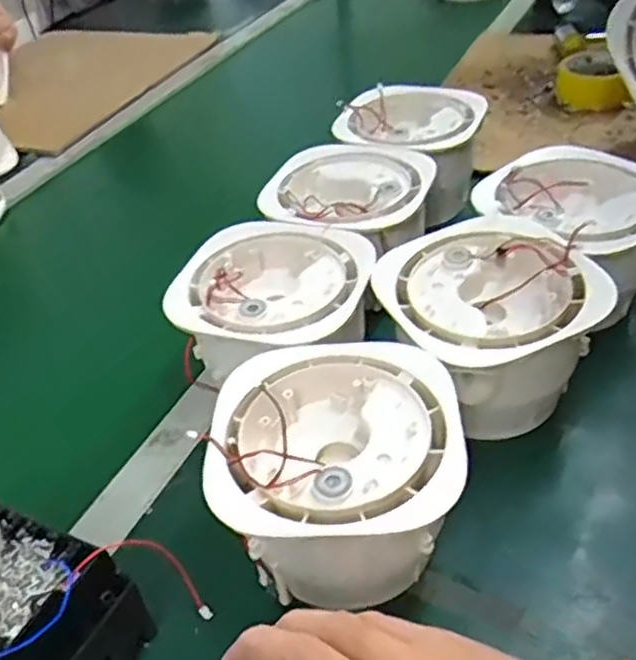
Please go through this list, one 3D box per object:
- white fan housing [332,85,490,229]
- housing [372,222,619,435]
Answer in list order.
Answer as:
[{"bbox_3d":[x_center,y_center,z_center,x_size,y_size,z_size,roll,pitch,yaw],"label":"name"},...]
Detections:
[{"bbox_3d":[0.101,-0.185,0.702,0.135,0.086,0.121,28,52,35],"label":"white fan housing"},{"bbox_3d":[0.119,0.001,0.499,0.134,0.104,0.146,-2,42,2],"label":"housing"}]

